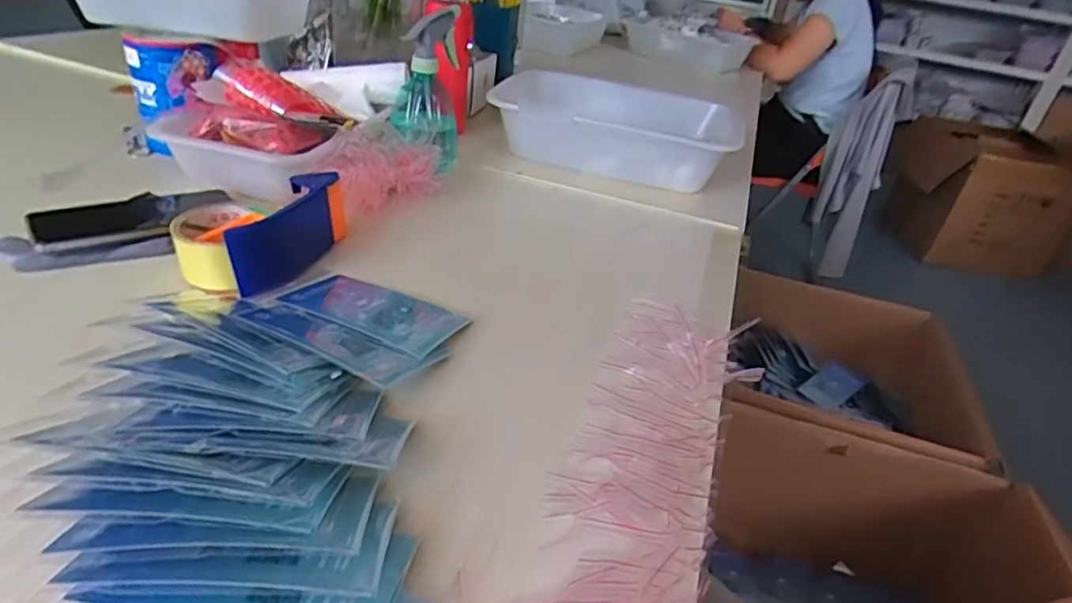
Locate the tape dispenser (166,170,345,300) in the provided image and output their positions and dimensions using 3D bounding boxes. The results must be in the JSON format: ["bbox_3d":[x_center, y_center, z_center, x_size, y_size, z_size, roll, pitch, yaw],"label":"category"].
[{"bbox_3d":[-0.232,-0.062,0.538,0.149,0.055,0.098,-18,41,-34],"label":"tape dispenser"}]

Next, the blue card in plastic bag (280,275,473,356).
[{"bbox_3d":[-0.129,0.007,0.490,0.136,0.005,0.075,18,26,20],"label":"blue card in plastic bag"}]

